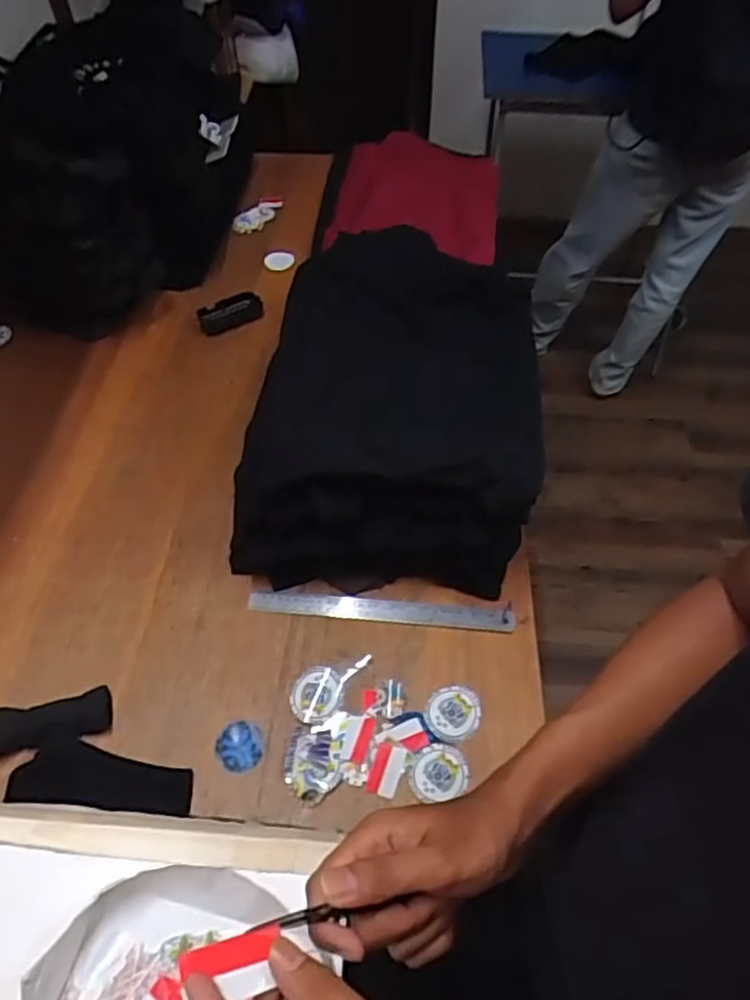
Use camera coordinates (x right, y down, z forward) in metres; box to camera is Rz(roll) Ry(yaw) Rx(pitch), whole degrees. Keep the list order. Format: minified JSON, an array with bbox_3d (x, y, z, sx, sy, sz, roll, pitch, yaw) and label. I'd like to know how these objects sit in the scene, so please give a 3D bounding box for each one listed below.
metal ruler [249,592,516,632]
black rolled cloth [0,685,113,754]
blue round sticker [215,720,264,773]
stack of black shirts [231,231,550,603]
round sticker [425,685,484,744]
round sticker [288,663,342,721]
[{"bbox_3d":[0.008,0.137,0.841,0.324,0.005,0.031,4,57,2],"label":"metal ruler"},{"bbox_3d":[-0.354,0.241,0.736,0.124,0.027,0.046,-12,53,-10],"label":"black rolled cloth"},{"bbox_3d":[-0.149,0.269,0.741,0.051,0.008,0.054,1,51,-1],"label":"blue round sticker"},{"bbox_3d":[0.039,-0.153,0.948,0.350,0.193,0.542,7,52,4],"label":"stack of black shirts"},{"bbox_3d":[0.089,0.239,0.760,0.059,0.009,0.063,1,51,-1],"label":"round sticker"},{"bbox_3d":[-0.069,0.219,0.774,0.056,0.009,0.064,32,60,24],"label":"round sticker"}]

